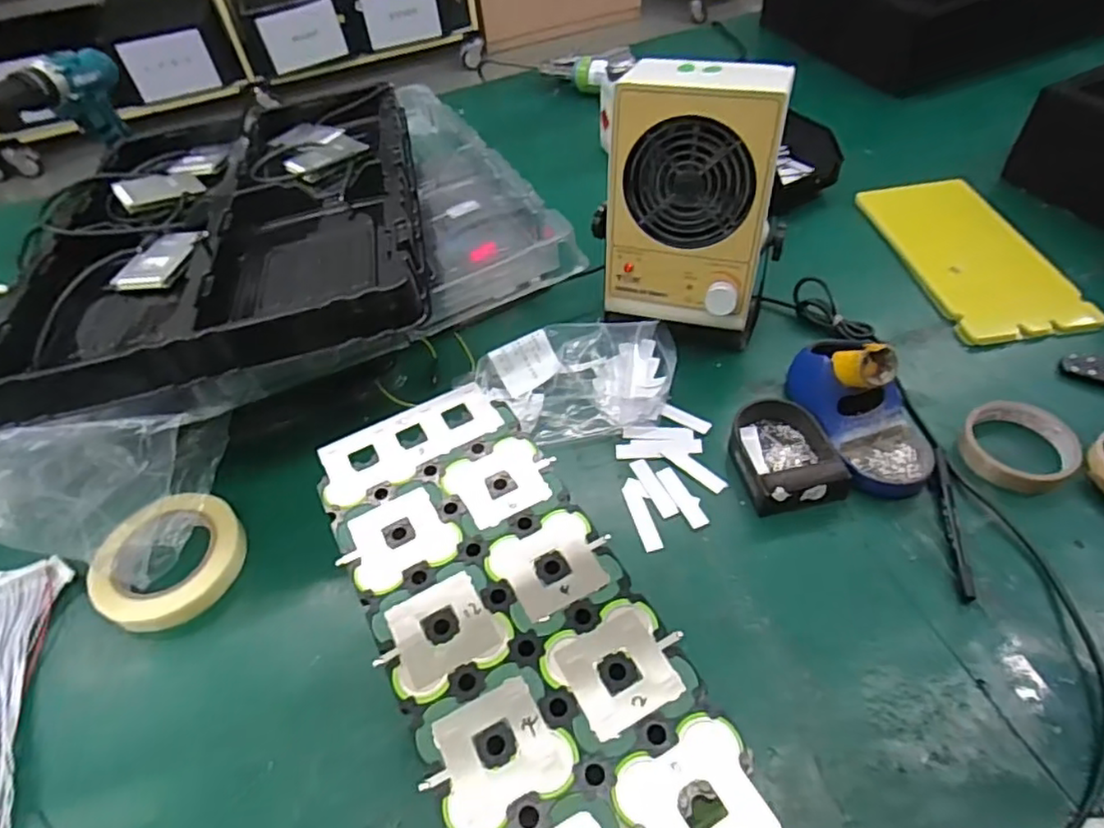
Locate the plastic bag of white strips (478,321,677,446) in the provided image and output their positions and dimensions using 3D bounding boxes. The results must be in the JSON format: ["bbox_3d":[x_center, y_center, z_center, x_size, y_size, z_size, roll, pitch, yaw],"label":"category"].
[{"bbox_3d":[0.022,-0.033,0.637,0.198,0.056,0.115,-7,49,1],"label":"plastic bag of white strips"}]

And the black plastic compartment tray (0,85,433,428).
[{"bbox_3d":[-0.315,-0.204,0.658,0.352,0.065,0.485,-12,50,-4],"label":"black plastic compartment tray"}]

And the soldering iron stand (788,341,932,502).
[{"bbox_3d":[0.272,-0.012,0.567,0.081,0.083,0.153,-16,49,-7],"label":"soldering iron stand"}]

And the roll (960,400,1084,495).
[{"bbox_3d":[0.400,0.028,0.563,0.089,0.026,0.084,-3,50,4],"label":"roll"}]

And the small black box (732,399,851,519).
[{"bbox_3d":[0.200,0.031,0.571,0.079,0.032,0.106,-13,49,-5],"label":"small black box"}]

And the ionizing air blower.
[{"bbox_3d":[0.131,-0.182,0.615,0.157,0.237,0.106,13,53,16],"label":"ionizing air blower"}]

